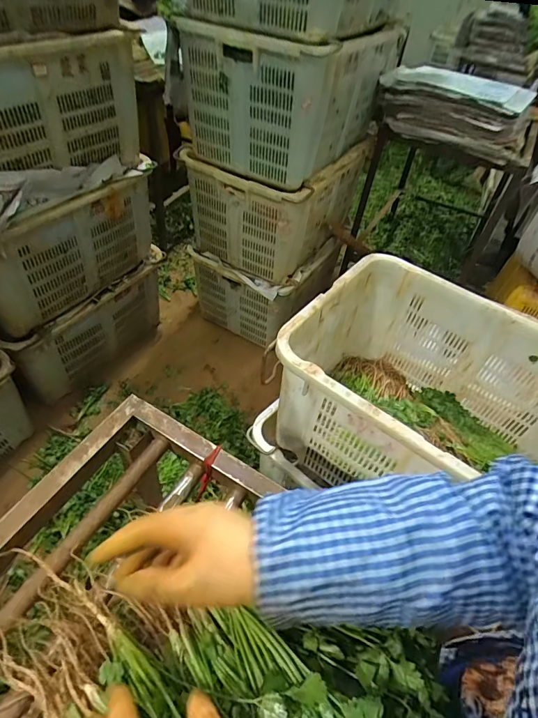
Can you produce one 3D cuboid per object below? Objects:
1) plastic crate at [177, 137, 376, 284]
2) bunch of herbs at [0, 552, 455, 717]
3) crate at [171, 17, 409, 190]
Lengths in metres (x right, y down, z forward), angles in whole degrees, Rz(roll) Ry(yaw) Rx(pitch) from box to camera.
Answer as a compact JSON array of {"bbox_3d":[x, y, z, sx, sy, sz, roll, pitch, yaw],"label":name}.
[{"bbox_3d":[0.041,-0.623,1.534,0.441,0.348,0.567,29,51,19],"label":"plastic crate"},{"bbox_3d":[-0.041,0.275,0.326,0.389,0.072,0.168,9,49,14],"label":"bunch of herbs"},{"bbox_3d":[0.090,-0.877,1.297,0.450,0.354,0.656,29,51,19],"label":"crate"}]

